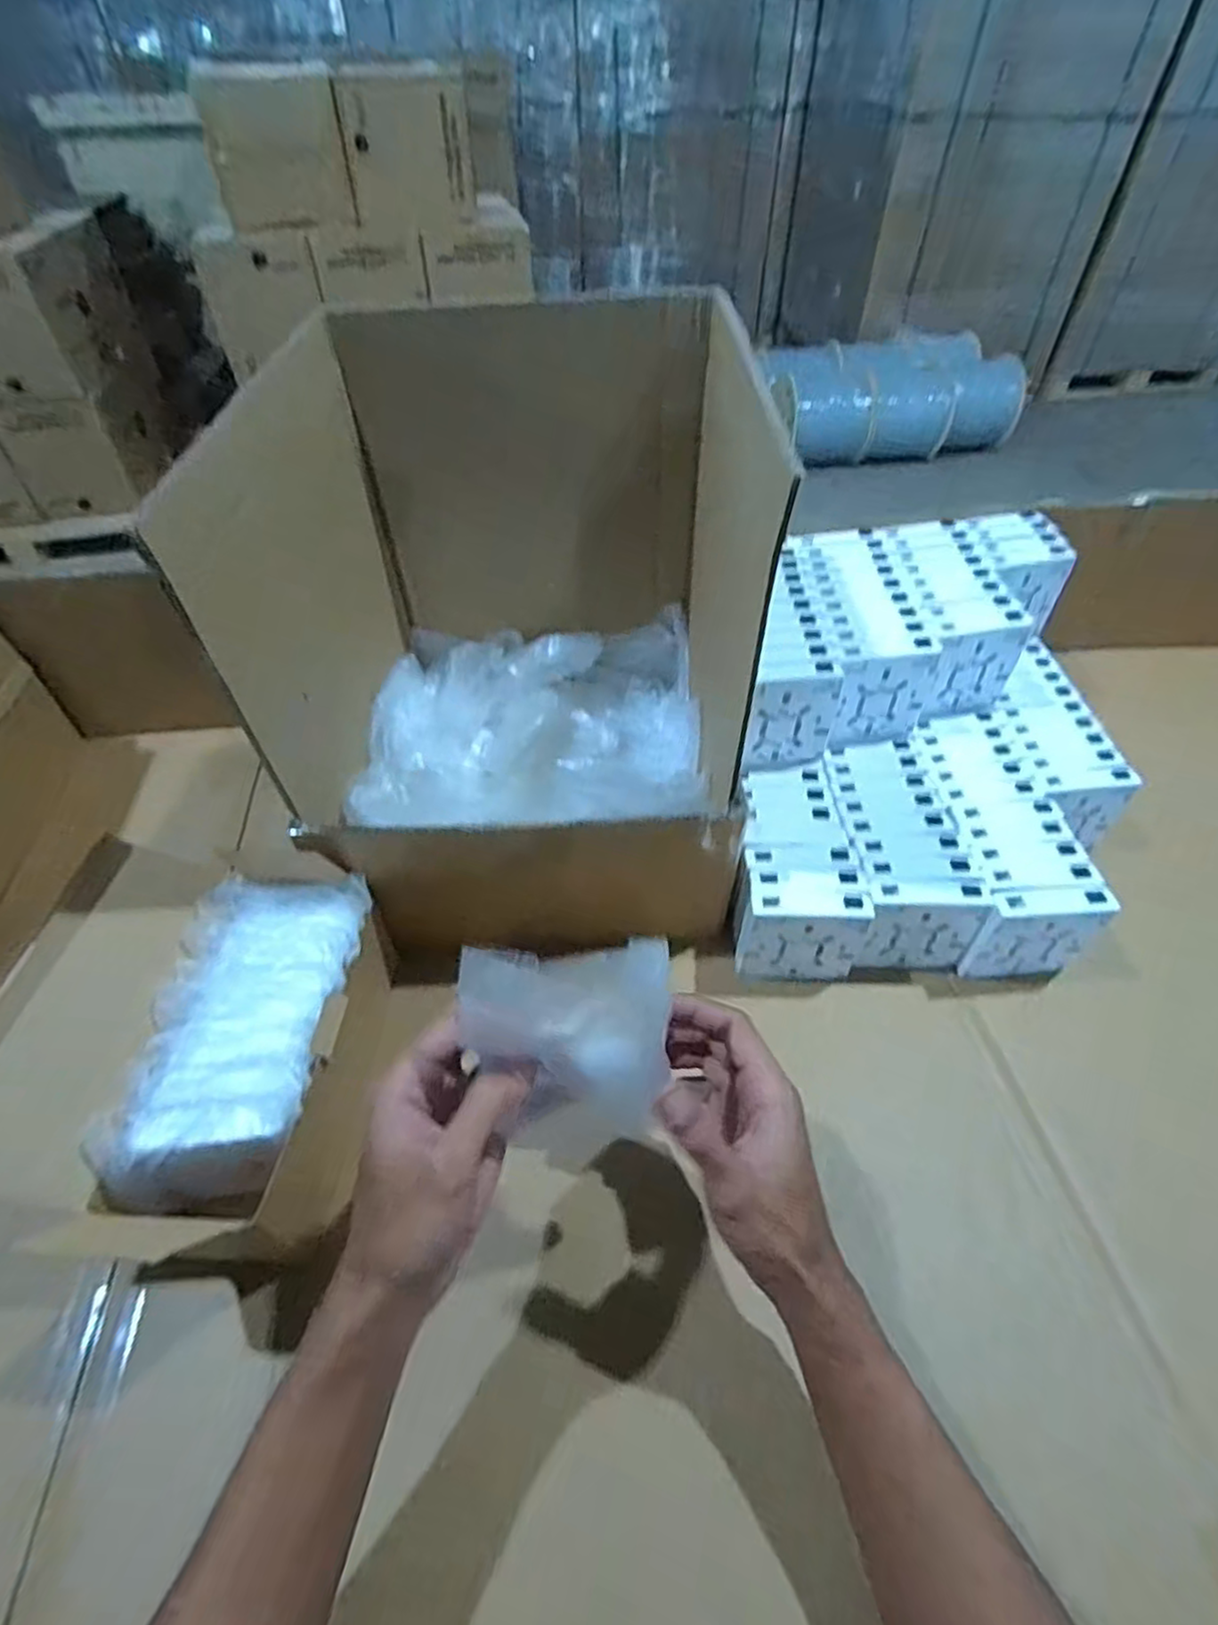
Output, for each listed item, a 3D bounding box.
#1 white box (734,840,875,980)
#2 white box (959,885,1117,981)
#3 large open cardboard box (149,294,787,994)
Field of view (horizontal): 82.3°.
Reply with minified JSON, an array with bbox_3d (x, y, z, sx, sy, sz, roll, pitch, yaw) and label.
[{"bbox_3d":[0.144,0.079,0.542,0.095,0.088,0.068,3,48,3],"label":"white box"},{"bbox_3d":[0.317,0.092,0.523,0.086,0.086,0.024,-4,48,-3],"label":"white box"},{"bbox_3d":[-0.054,-0.149,0.540,0.291,0.329,0.368,1,48,2],"label":"large open cardboard box"}]

